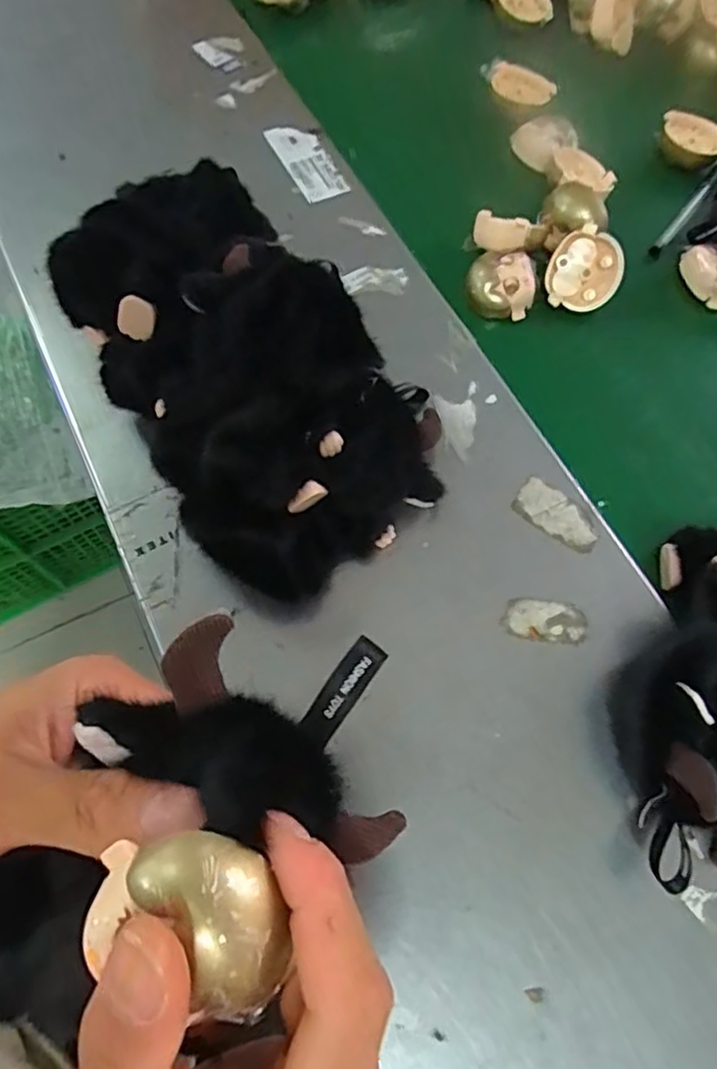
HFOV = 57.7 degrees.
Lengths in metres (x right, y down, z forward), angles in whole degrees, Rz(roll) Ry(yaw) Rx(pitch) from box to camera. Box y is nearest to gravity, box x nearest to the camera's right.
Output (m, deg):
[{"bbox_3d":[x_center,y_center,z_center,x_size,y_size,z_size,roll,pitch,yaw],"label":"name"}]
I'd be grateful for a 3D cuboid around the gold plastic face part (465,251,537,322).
[{"bbox_3d":[0.096,-0.170,0.443,0.045,0.024,0.038,8,67,3],"label":"gold plastic face part"}]

